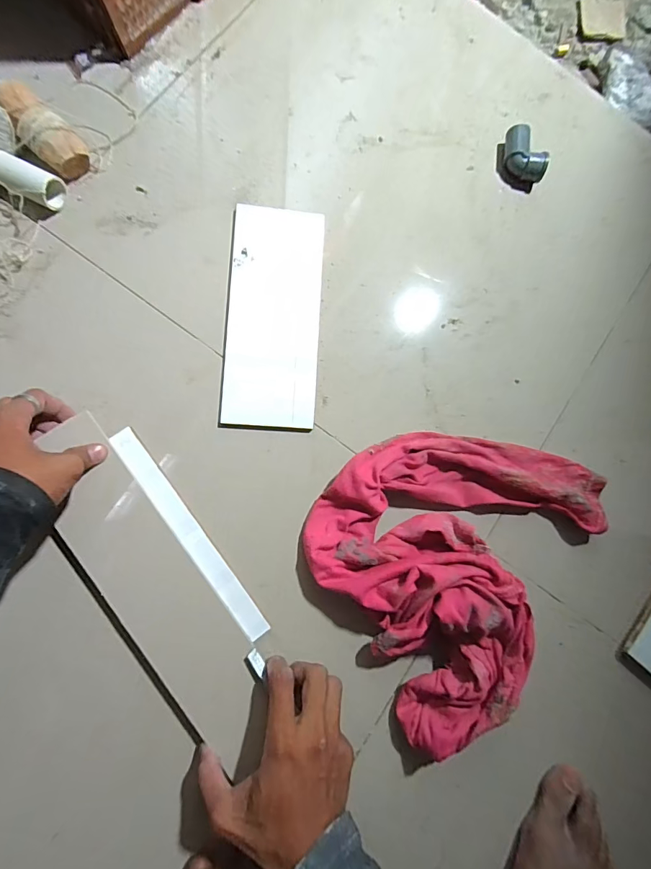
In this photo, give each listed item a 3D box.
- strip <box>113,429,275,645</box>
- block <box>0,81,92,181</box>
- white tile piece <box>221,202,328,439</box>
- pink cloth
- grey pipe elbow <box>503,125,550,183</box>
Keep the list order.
[{"bbox_3d":[-0.137,0.101,0.413,0.023,0.015,0.247,-35,88,-9],"label":"strip"},{"bbox_3d":[-0.292,-0.314,0.421,0.045,0.031,0.089,-45,106,-10],"label":"block"},{"bbox_3d":[-0.056,-0.129,0.445,0.099,0.008,0.247,4,83,-6],"label":"white tile piece"},{"bbox_3d":[0.123,0.111,0.413,0.250,0.072,0.314,39,80,-1],"label":"pink cloth"},{"bbox_3d":[0.245,-0.345,0.502,0.043,0.034,0.065,7,82,-6],"label":"grey pipe elbow"}]

